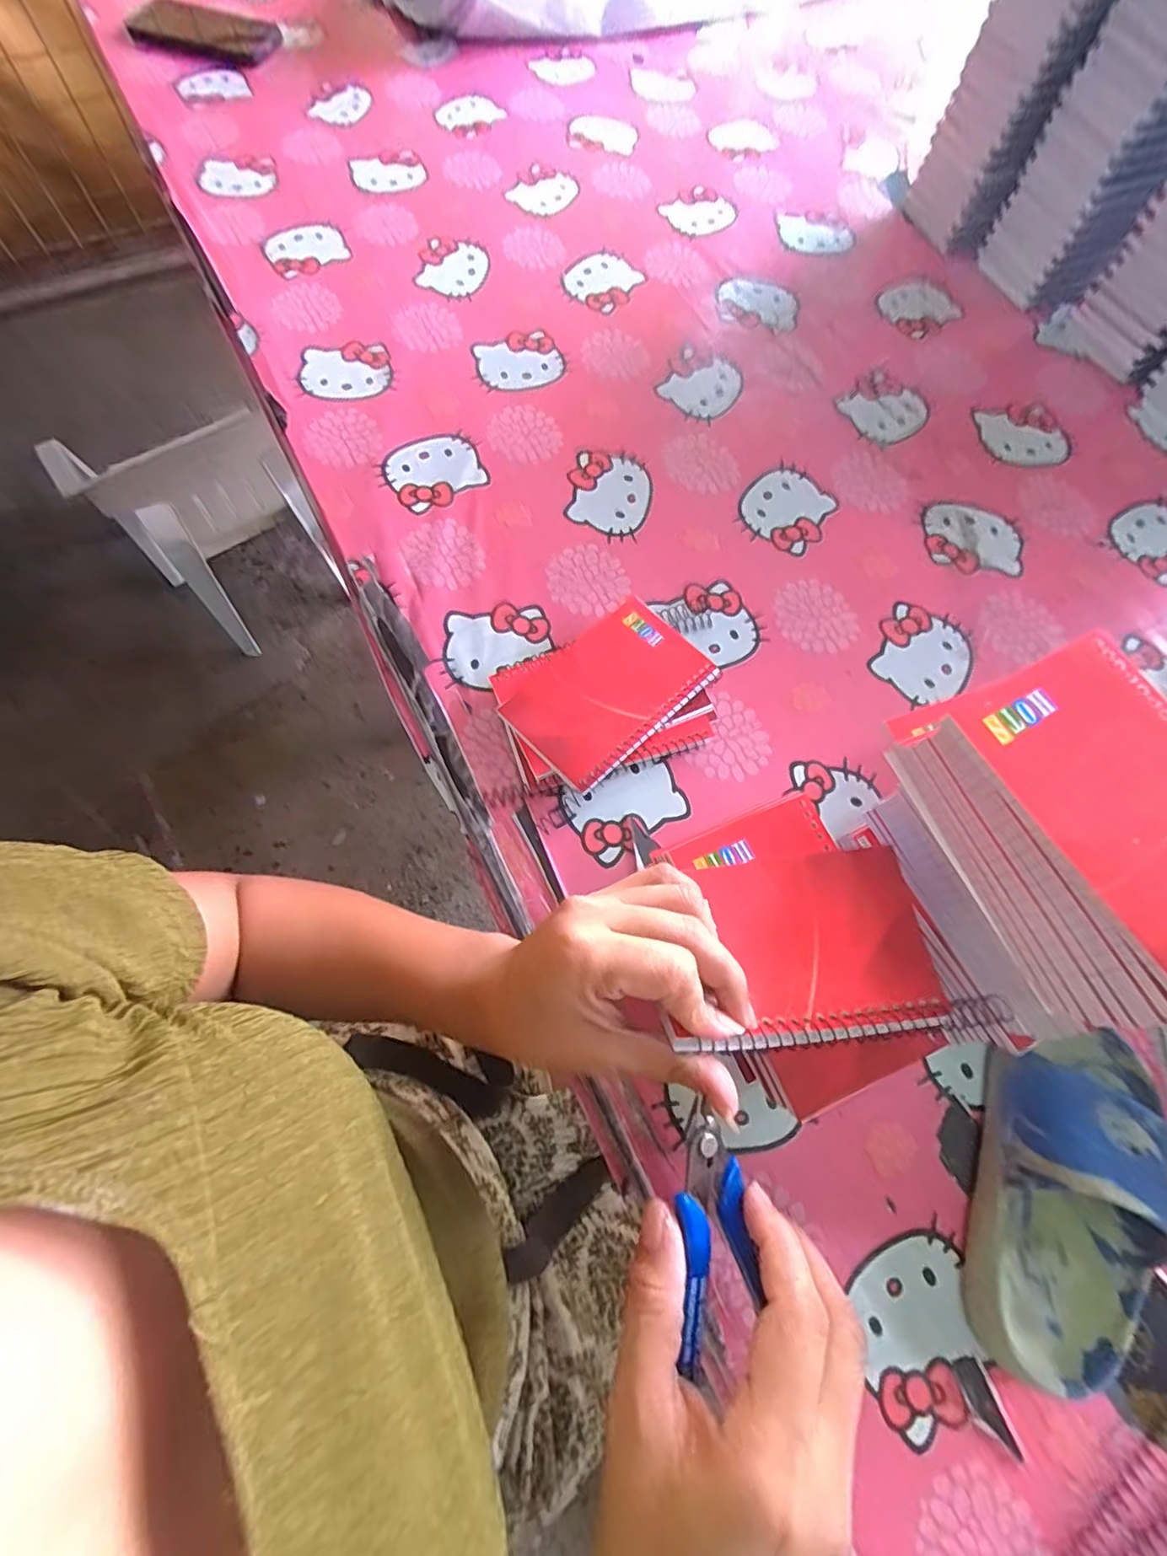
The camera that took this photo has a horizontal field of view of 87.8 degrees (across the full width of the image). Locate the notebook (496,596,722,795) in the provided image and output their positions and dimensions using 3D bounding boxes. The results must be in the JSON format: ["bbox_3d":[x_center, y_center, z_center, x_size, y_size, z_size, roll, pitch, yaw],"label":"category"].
[{"bbox_3d":[0.017,-0.059,0.406,0.129,0.009,0.083,-41,75,-15],"label":"notebook"}]

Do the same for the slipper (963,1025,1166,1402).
[{"bbox_3d":[0.254,0.213,0.306,0.076,0.060,0.165,21,69,5],"label":"slipper"}]

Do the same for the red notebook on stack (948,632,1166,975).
[{"bbox_3d":[0.215,0.010,0.233,0.075,0.009,0.130,-26,72,-12],"label":"red notebook on stack"}]

